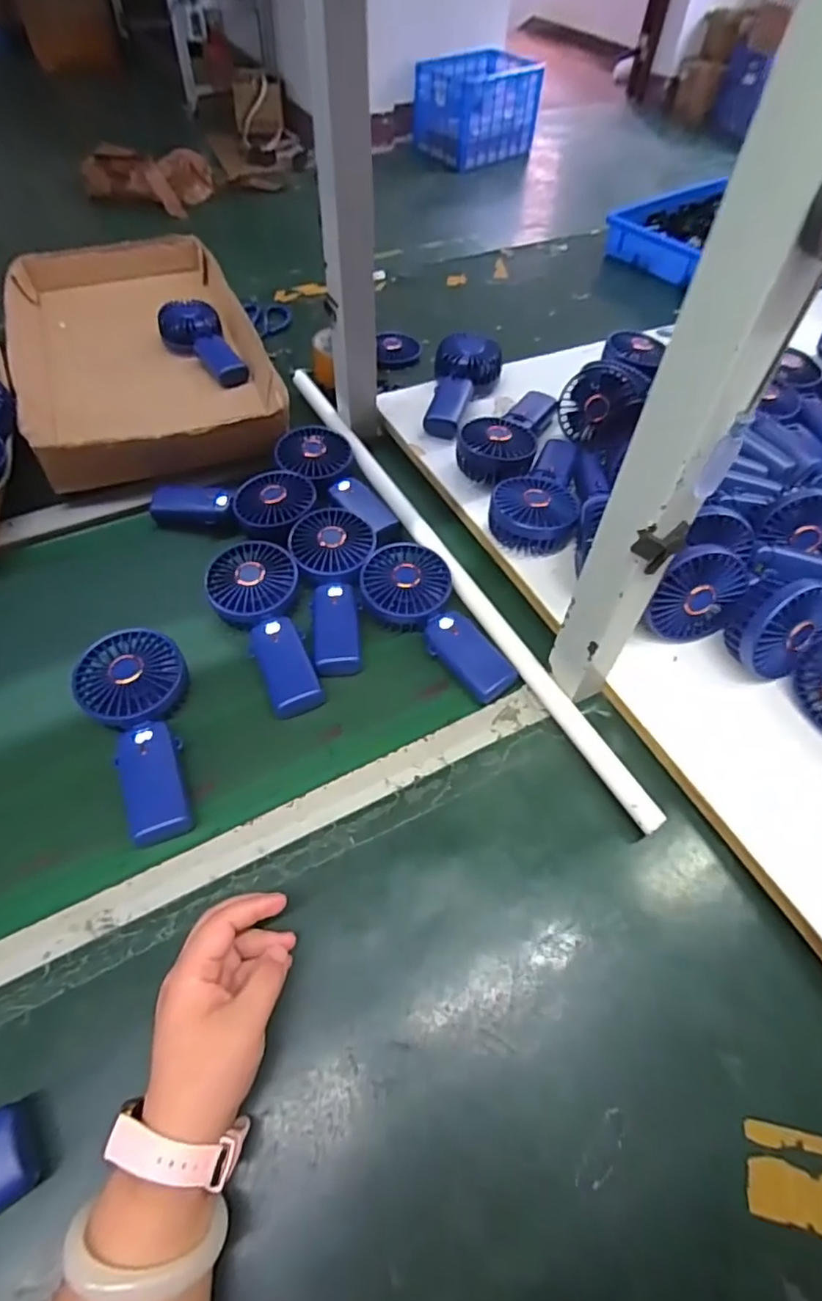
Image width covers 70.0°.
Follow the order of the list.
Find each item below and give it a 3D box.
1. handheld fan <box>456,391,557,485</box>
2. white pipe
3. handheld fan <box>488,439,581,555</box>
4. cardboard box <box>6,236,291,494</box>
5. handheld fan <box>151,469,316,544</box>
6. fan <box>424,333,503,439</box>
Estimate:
[{"bbox_3d":[0.113,-0.257,0.686,0.084,0.045,0.179,18,59,11],"label":"handheld fan"},{"bbox_3d":[0.021,-0.111,0.607,0.021,0.021,0.676,-25,61,-16],"label":"white pipe"},{"bbox_3d":[0.133,-0.174,0.630,0.089,0.045,0.187,10,58,6],"label":"handheld fan"},{"bbox_3d":[-0.380,-0.417,0.814,0.304,0.079,0.515,-19,58,-15],"label":"cardboard box"},{"bbox_3d":[-0.194,-0.158,0.643,0.176,0.038,0.100,6,56,19],"label":"handheld fan"},{"bbox_3d":[0.062,-0.332,0.738,0.085,0.043,0.162,10,58,6],"label":"fan"}]

